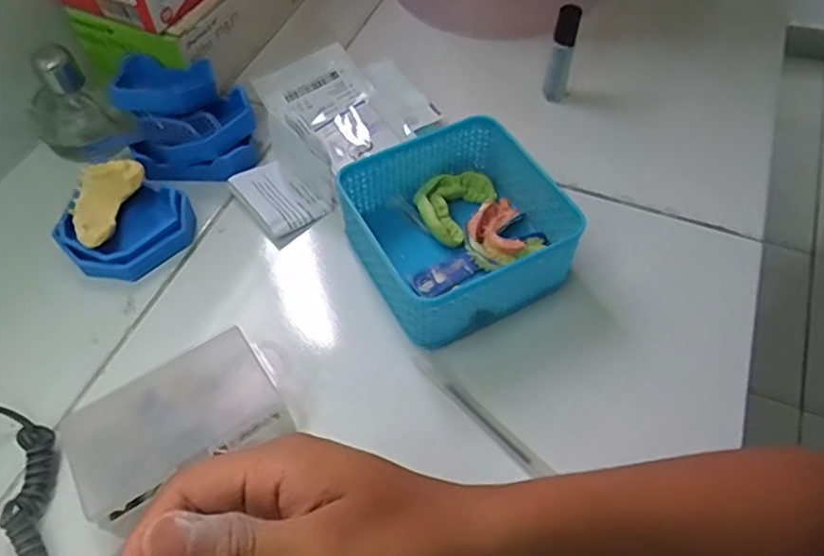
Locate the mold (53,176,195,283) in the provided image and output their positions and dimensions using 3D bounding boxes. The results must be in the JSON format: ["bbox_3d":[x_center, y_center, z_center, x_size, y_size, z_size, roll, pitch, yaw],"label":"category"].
[{"bbox_3d":[-0.211,-0.038,0.463,0.087,0.026,0.071,-38,62,-23],"label":"mold"}]

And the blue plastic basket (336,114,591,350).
[{"bbox_3d":[0.031,-0.036,0.442,0.134,0.057,0.136,-24,58,-15],"label":"blue plastic basket"}]

